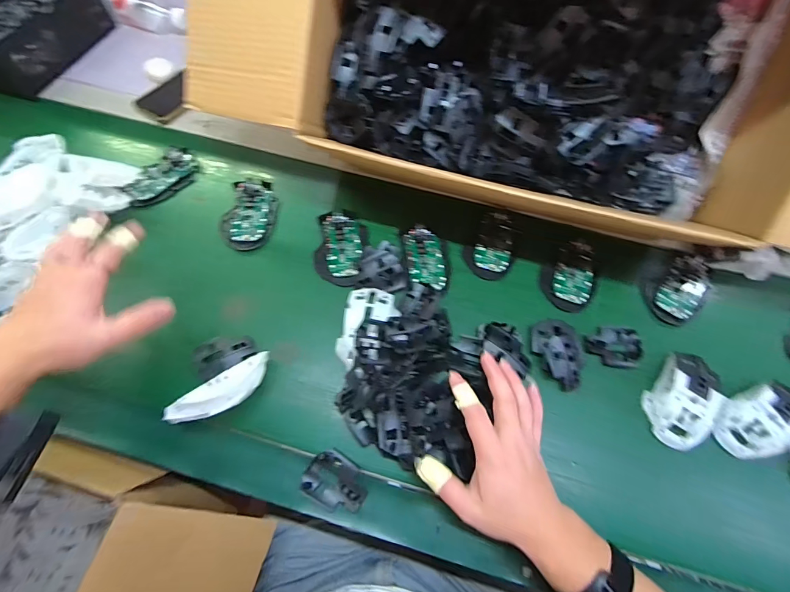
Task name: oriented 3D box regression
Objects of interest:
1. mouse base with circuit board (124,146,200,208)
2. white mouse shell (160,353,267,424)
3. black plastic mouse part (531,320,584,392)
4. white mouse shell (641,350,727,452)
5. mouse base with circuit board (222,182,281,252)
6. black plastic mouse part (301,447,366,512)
[{"bbox_3d":[-0.344,-0.177,0.559,0.056,0.026,0.114,38,69,15],"label":"mouse base with circuit board"},{"bbox_3d":[-0.181,0.105,0.398,0.110,0.048,0.029,-35,70,-17],"label":"white mouse shell"},{"bbox_3d":[0.199,0.068,0.452,0.055,0.022,0.084,-1,64,-2],"label":"black plastic mouse part"},{"bbox_3d":[0.338,0.119,0.431,0.066,0.033,0.108,38,69,15],"label":"white mouse shell"},{"bbox_3d":[-0.210,-0.116,0.535,0.077,0.026,0.104,-3,64,-3],"label":"mouse base with circuit board"},{"bbox_3d":[-0.062,0.197,0.394,0.065,0.013,0.050,32,68,13],"label":"black plastic mouse part"}]

